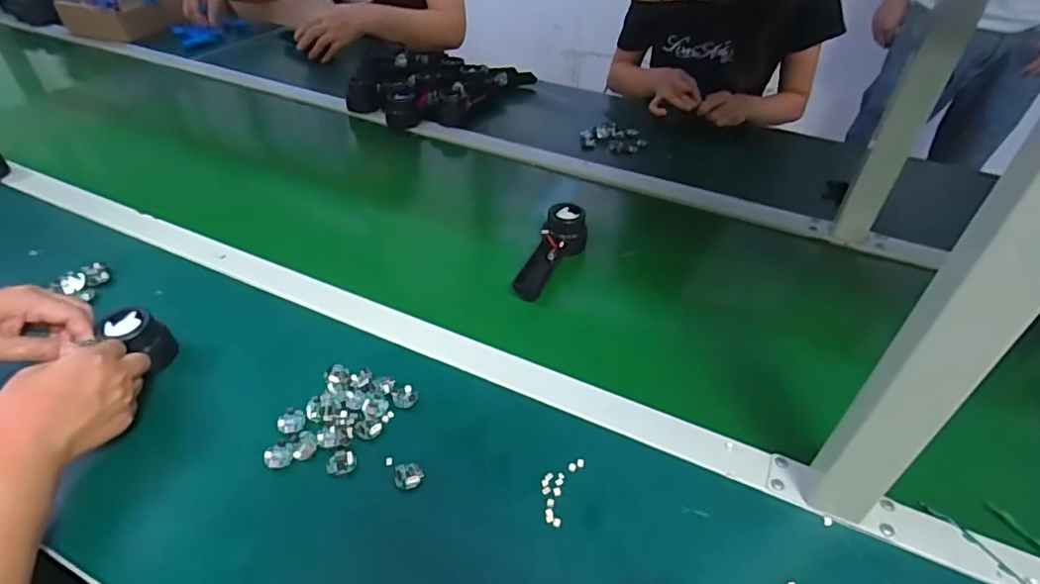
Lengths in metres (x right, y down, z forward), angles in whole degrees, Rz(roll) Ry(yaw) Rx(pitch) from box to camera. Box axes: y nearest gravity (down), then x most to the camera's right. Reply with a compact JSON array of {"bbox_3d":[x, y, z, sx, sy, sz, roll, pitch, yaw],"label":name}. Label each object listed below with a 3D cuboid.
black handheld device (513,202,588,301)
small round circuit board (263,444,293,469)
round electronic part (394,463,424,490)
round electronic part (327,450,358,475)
[{"bbox_3d":[0.044,-0.053,0.706,0.054,0.045,0.159,16,41,15],"label":"black handheld device"},{"bbox_3d":[-0.212,0.144,0.491,0.023,0.010,0.019,-18,45,-24],"label":"small round circuit board"},{"bbox_3d":[-0.095,0.158,0.479,0.024,0.009,0.022,2,40,-2],"label":"round electronic part"},{"bbox_3d":[-0.154,0.148,0.486,0.024,0.007,0.024,2,40,-2],"label":"round electronic part"}]

